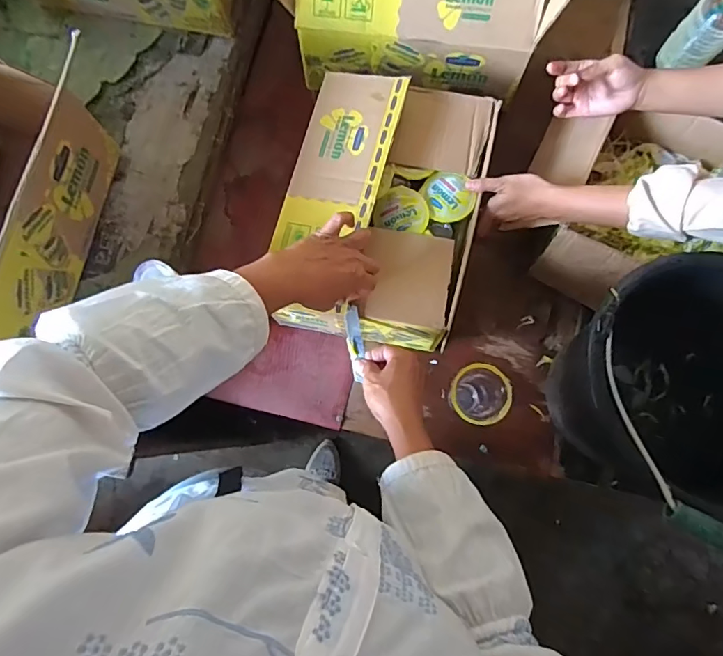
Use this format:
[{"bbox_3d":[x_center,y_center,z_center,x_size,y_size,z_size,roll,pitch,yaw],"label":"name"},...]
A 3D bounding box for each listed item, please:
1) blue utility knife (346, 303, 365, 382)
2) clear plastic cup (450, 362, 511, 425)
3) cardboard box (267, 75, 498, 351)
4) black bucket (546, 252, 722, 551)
[{"bbox_3d":[-0.007,0.019,0.585,0.019,0.011,0.091,-5,78,-1],"label":"blue utility knife"},{"bbox_3d":[0.146,0.092,0.645,0.071,0.136,0.073,0,79,0],"label":"clear plastic cup"},{"bbox_3d":[0.028,-0.156,0.655,0.241,0.136,0.327,12,79,3],"label":"cardboard box"},{"bbox_3d":[0.372,0.075,0.564,0.255,0.250,0.269,0,79,0],"label":"black bucket"}]

